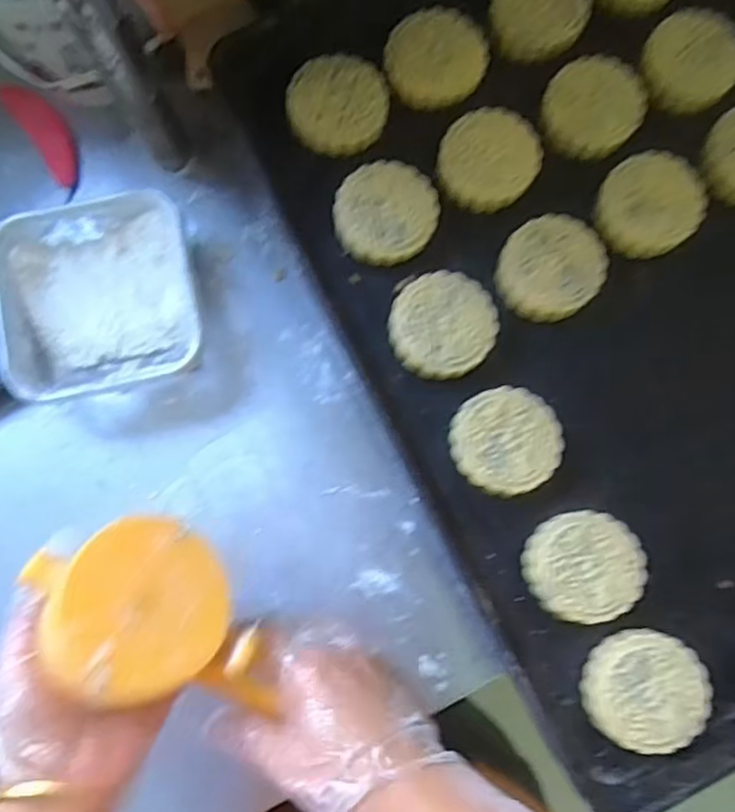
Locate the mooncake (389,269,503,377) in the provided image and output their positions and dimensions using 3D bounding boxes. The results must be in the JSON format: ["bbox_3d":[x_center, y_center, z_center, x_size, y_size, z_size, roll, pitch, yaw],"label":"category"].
[{"bbox_3d":[0.052,-0.055,0.469,0.072,0.027,0.073,-3,81,-2],"label":"mooncake"}]

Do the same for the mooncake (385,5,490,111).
[{"bbox_3d":[0.051,-0.263,0.497,0.076,0.017,0.071,0,81,-2],"label":"mooncake"}]

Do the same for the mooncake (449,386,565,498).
[{"bbox_3d":[0.094,0.025,0.456,0.071,0.029,0.070,0,81,-2],"label":"mooncake"}]

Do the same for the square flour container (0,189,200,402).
[{"bbox_3d":[-0.220,-0.091,0.551,0.150,0.057,0.160,-12,82,-3],"label":"square flour container"}]

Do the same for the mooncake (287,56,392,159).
[{"bbox_3d":[-0.022,-0.223,0.489,0.071,0.020,0.066,-6,82,-3],"label":"mooncake"}]

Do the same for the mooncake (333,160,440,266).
[{"bbox_3d":[0.014,-0.138,0.480,0.069,0.027,0.074,0,81,-2],"label":"mooncake"}]

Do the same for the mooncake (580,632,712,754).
[{"bbox_3d":[0.177,0.181,0.427,0.069,0.030,0.069,0,81,-2],"label":"mooncake"}]

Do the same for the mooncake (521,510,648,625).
[{"bbox_3d":[0.143,0.106,0.443,0.072,0.030,0.069,0,81,-2],"label":"mooncake"}]

